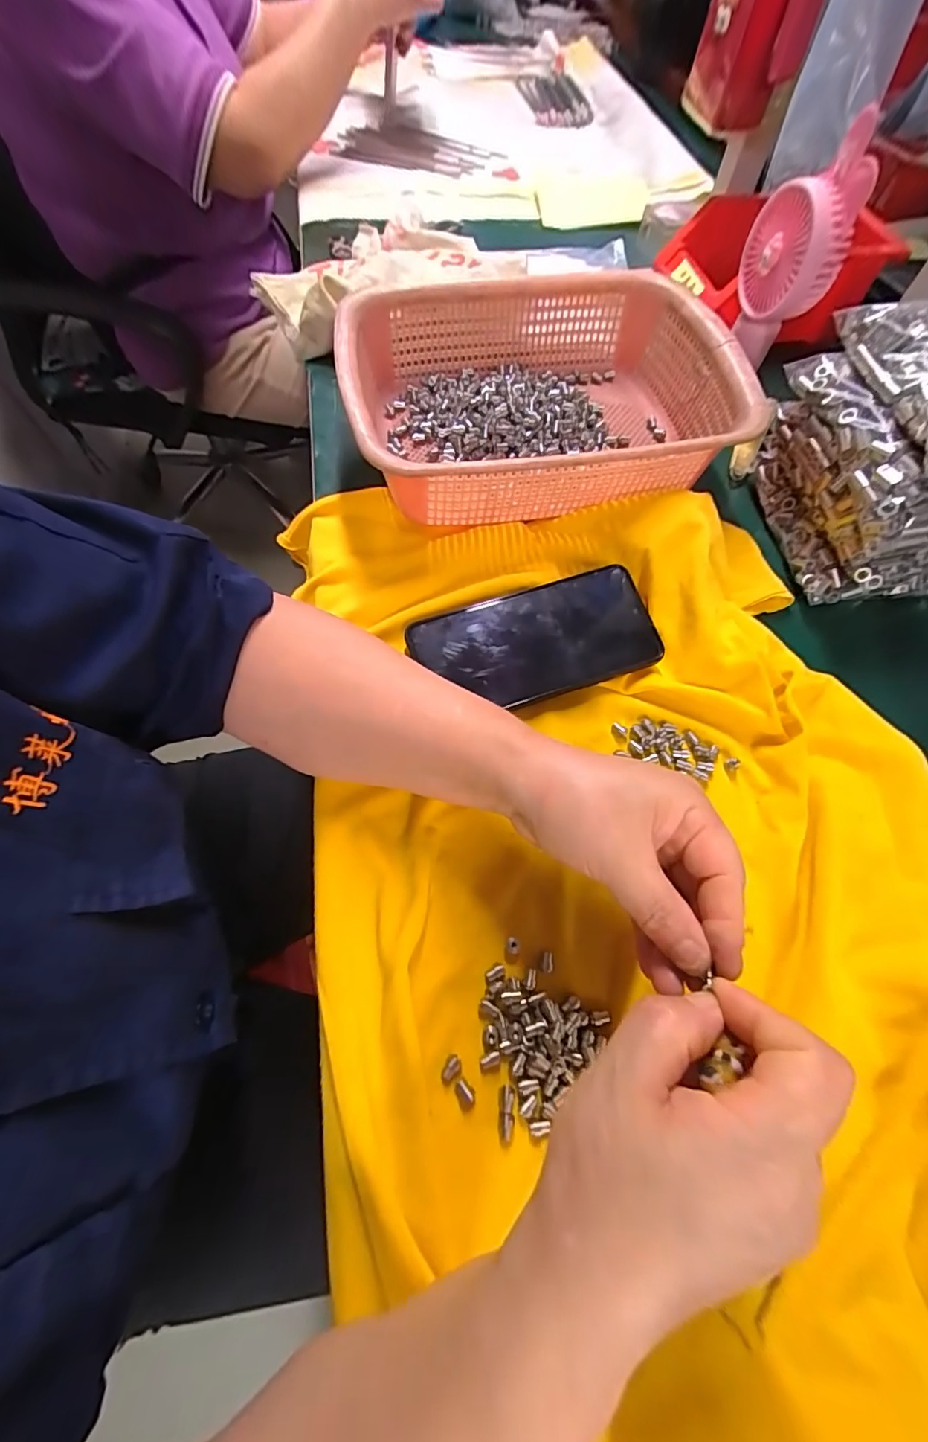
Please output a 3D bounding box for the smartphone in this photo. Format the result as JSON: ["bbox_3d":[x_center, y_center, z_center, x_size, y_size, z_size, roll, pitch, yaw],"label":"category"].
[{"bbox_3d":[0.048,-0.054,0.324,0.158,0.013,0.074,-16,67,-8],"label":"smartphone"}]

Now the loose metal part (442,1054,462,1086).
[{"bbox_3d":[-0.006,0.170,0.234,0.008,0.004,0.012,27,70,11],"label":"loose metal part"}]

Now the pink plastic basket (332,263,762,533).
[{"bbox_3d":[0.057,-0.253,0.379,0.282,0.073,0.212,-11,67,-6],"label":"pink plastic basket"}]

